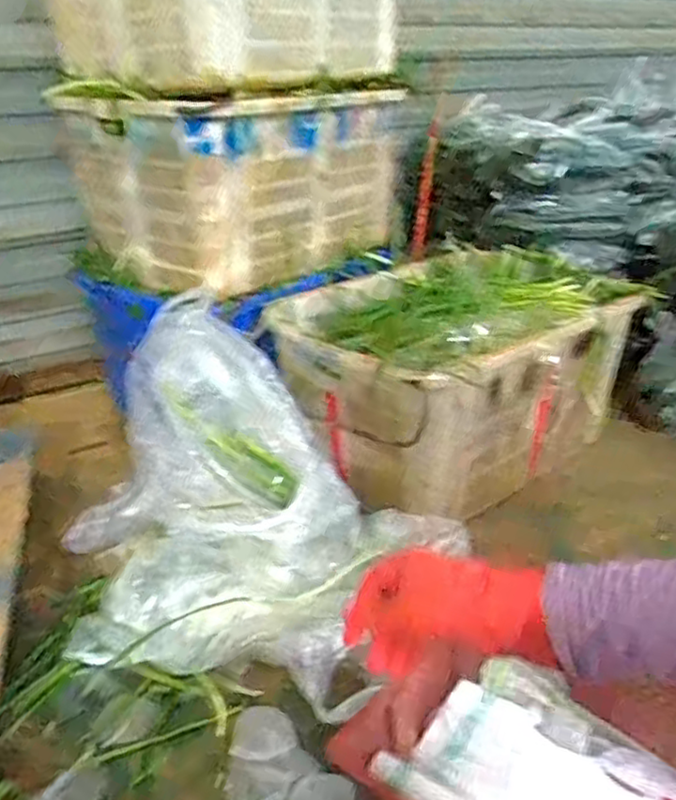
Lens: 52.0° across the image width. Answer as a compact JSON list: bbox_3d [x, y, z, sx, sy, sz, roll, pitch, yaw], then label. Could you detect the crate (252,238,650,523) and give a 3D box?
[{"bbox_3d":[0.249,-0.068,1.418,0.718,0.319,0.457,-19,32,-33],"label":"crate"}]

